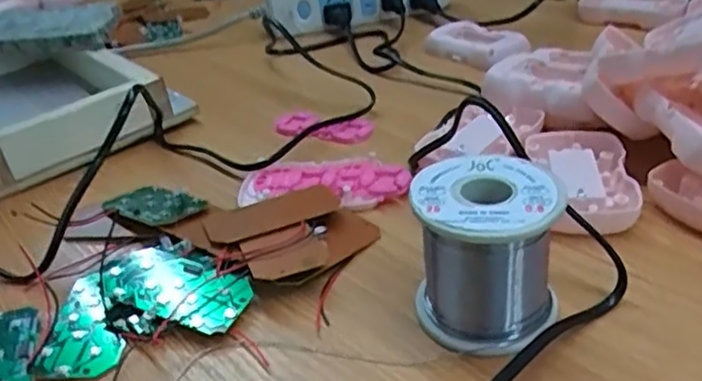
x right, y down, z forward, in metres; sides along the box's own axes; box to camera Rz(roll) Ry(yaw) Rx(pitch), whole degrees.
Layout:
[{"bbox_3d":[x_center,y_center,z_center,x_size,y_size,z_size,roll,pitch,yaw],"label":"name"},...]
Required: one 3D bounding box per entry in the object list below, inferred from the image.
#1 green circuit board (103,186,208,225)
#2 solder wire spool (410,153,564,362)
[{"bbox_3d":[-0.121,0.007,0.406,0.073,0.006,0.035,16,34,41],"label":"green circuit board"},{"bbox_3d":[0.058,0.026,0.293,0.059,0.063,0.059,-1,32,9],"label":"solder wire spool"}]

